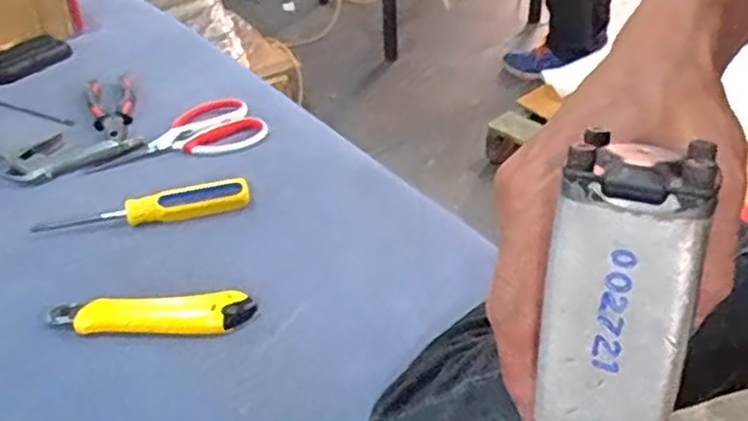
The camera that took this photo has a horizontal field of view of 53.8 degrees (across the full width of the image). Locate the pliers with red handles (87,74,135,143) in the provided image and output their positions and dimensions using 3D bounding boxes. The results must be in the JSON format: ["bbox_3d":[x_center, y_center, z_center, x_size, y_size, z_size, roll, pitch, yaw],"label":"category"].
[{"bbox_3d":[-0.306,-0.123,0.865,0.052,0.009,0.149,-15,41,-15],"label":"pliers with red handles"}]

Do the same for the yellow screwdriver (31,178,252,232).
[{"bbox_3d":[-0.217,-0.002,0.693,0.196,0.030,0.026,-8,40,-8],"label":"yellow screwdriver"}]

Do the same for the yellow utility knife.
[{"bbox_3d":[-0.179,0.084,0.590,0.159,0.022,0.035,-3,39,-1],"label":"yellow utility knife"}]

